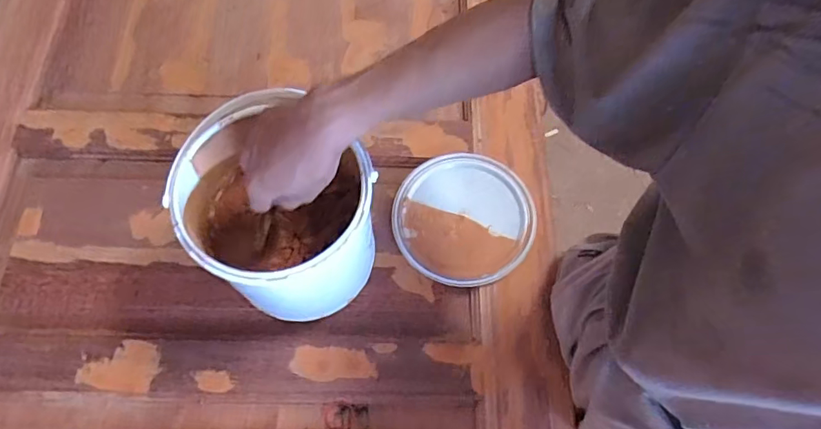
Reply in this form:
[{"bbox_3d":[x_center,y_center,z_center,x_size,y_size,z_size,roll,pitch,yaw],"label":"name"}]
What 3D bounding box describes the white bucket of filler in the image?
[{"bbox_3d":[-0.133,0.006,0.553,0.175,0.191,0.170,0,69,0],"label":"white bucket of filler"}]

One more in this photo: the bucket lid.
[{"bbox_3d":[0.067,0.001,0.647,0.174,0.013,0.166,0,69,0],"label":"bucket lid"}]

